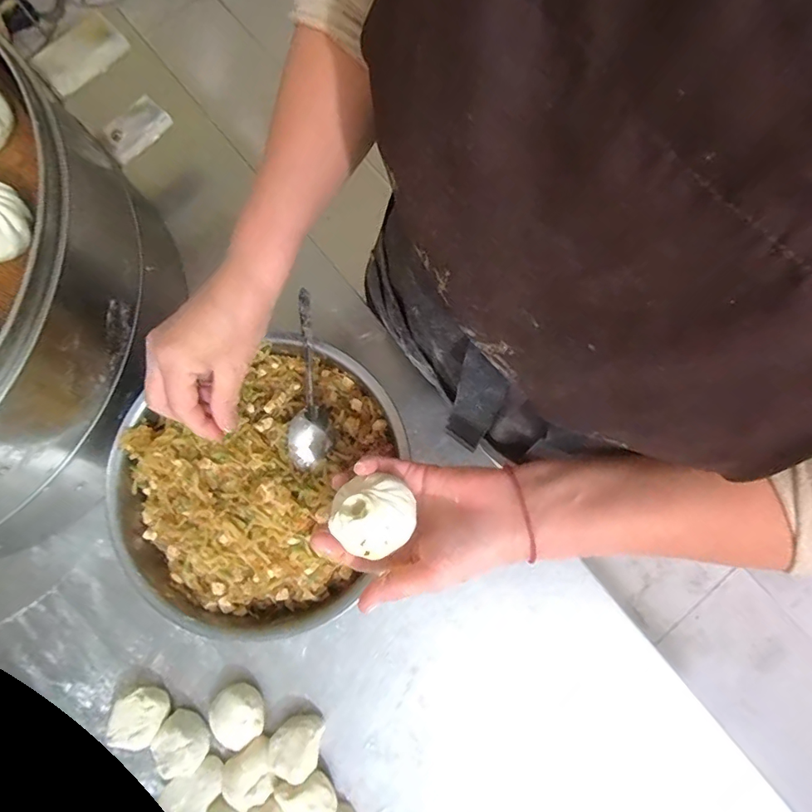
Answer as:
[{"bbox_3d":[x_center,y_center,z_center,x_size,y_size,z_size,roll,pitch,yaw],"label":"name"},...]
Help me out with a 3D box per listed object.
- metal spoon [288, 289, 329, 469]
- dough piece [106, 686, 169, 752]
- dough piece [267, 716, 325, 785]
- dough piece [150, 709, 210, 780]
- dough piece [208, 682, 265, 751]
[{"bbox_3d":[-0.093,-0.025,0.427,0.029,0.032,0.163,-7,78,-1],"label":"metal spoon"},{"bbox_3d":[-0.247,0.287,0.435,0.044,0.026,0.050,24,80,5],"label":"dough piece"},{"bbox_3d":[-0.100,0.306,0.428,0.043,0.037,0.043,0,78,1],"label":"dough piece"},{"bbox_3d":[-0.204,0.306,0.426,0.048,0.031,0.045,0,78,1],"label":"dough piece"},{"bbox_3d":[-0.153,0.282,0.432,0.046,0.023,0.049,0,78,1],"label":"dough piece"}]

